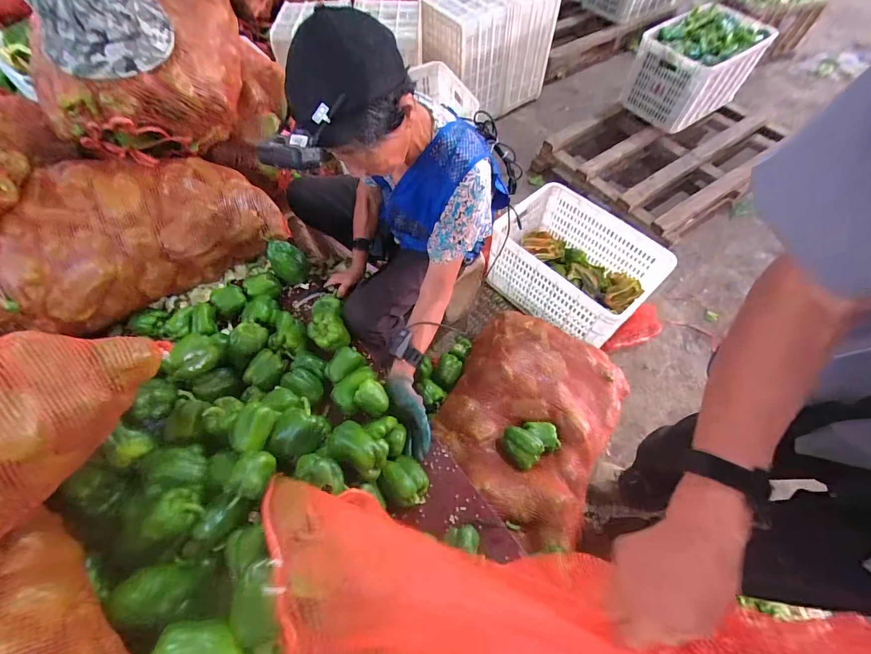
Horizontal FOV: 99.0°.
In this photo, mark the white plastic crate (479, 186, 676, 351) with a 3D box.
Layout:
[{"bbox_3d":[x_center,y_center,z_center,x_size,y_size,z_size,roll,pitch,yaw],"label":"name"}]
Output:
[{"bbox_3d":[0.490,-0.224,1.347,0.356,0.272,0.518,-40,68,-19],"label":"white plastic crate"}]

